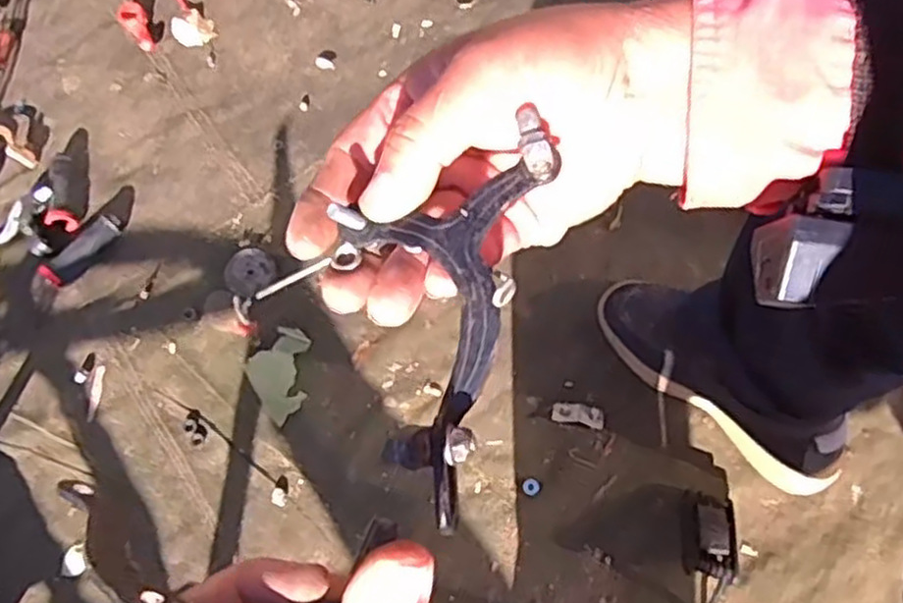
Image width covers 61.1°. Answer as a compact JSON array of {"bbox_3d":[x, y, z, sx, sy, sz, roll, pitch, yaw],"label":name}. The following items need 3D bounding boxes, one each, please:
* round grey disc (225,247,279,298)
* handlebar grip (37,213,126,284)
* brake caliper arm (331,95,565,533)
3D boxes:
[{"bbox_3d":[-0.231,-0.037,0.876,0.055,0.008,0.056,0,66,0],"label":"round grey disc"},{"bbox_3d":[-0.430,-0.062,0.892,0.032,0.023,0.104,37,70,15],"label":"handlebar grip"},{"bbox_3d":[-0.010,0.002,0.252,0.066,0.032,0.128,10,77,4],"label":"brake caliper arm"}]

